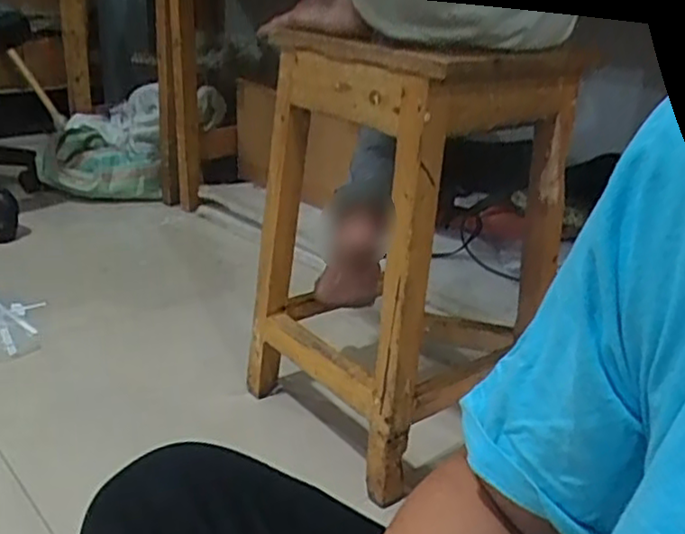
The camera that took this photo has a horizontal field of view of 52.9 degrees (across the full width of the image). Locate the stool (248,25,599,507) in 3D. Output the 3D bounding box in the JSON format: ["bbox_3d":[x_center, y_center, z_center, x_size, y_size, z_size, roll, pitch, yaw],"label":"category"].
[{"bbox_3d":[0.086,-0.039,0.919,0.295,0.501,0.295,-14,31,-38],"label":"stool"}]

